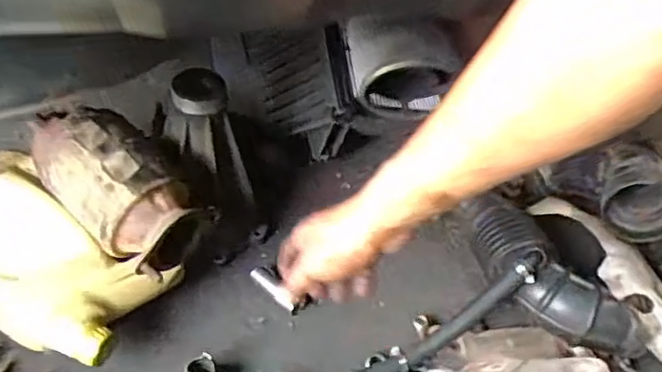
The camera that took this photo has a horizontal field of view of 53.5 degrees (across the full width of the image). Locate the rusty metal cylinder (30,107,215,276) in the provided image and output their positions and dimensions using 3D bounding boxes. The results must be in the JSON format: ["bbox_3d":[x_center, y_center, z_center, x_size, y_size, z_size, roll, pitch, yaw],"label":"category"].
[{"bbox_3d":[-0.240,-0.001,0.746,0.222,0.098,0.105,34,49,26],"label":"rusty metal cylinder"}]

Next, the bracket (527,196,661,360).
[{"bbox_3d":[0.389,0.151,0.809,0.070,0.063,0.335,-16,48,-24],"label":"bracket"}]

